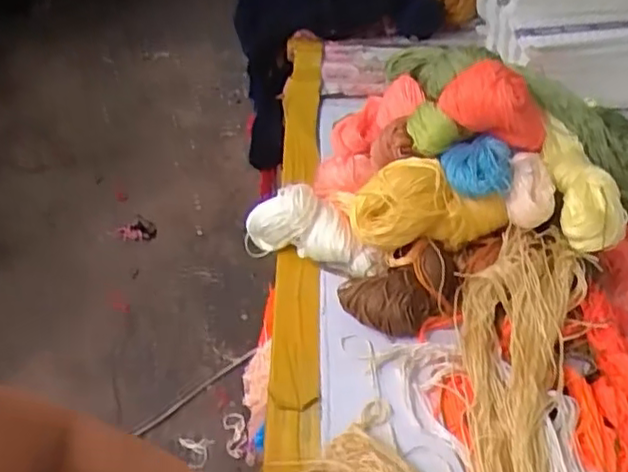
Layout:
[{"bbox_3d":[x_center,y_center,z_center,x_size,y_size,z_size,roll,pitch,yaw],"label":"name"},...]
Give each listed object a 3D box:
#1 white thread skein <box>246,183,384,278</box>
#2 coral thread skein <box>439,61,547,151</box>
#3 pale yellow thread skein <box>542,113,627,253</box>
[{"bbox_3d":[0.004,-0.007,0.612,0.130,0.056,0.049,17,39,18],"label":"white thread skein"},{"bbox_3d":[0.157,-0.109,0.569,0.091,0.076,0.048,14,38,14],"label":"coral thread skein"},{"bbox_3d":[0.230,-0.049,0.567,0.055,0.029,0.134,1,51,-4],"label":"pale yellow thread skein"}]

